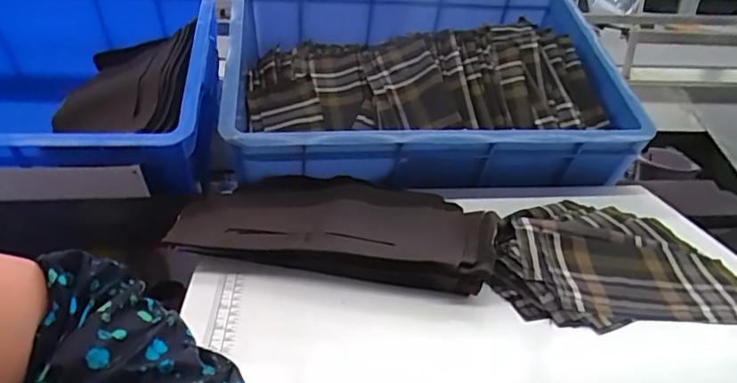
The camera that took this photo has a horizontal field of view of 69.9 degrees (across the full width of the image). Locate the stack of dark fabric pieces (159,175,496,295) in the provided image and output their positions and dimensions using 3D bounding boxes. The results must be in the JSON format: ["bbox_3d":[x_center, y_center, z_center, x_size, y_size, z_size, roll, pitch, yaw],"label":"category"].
[{"bbox_3d":[-0.036,0.032,0.542,0.308,0.033,0.176,5,26,4],"label":"stack of dark fabric pieces"}]

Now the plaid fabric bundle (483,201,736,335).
[{"bbox_3d":[0.234,0.059,0.501,0.233,0.034,0.184,4,25,6],"label":"plaid fabric bundle"}]

